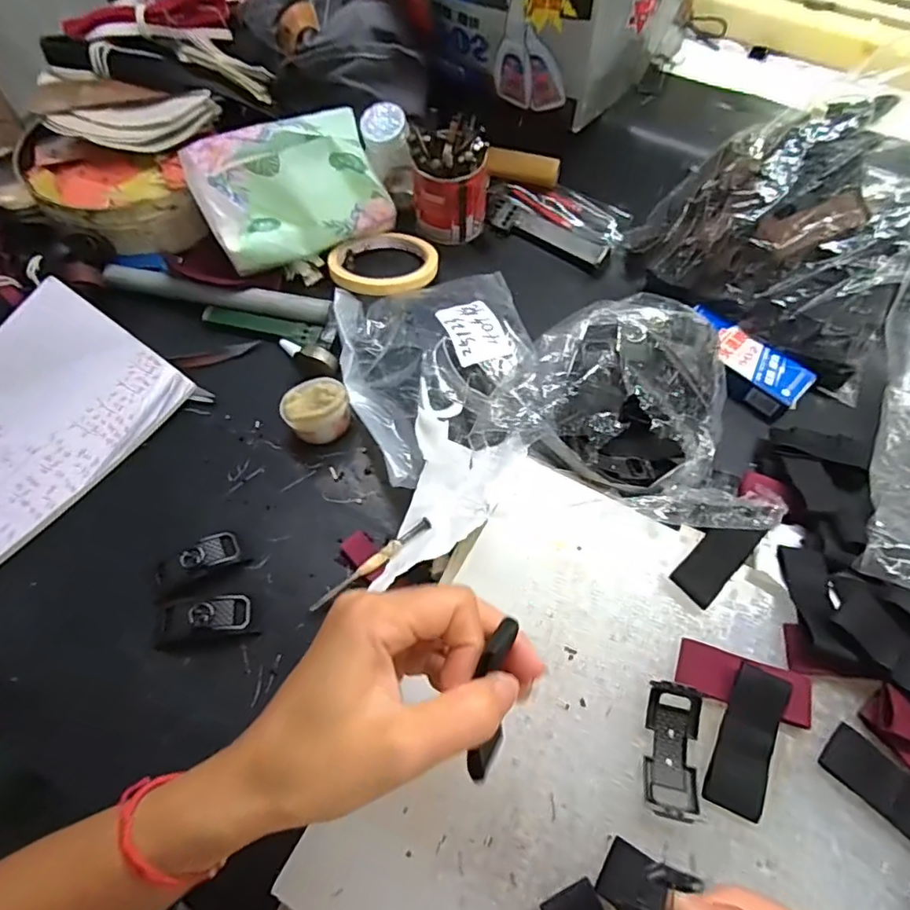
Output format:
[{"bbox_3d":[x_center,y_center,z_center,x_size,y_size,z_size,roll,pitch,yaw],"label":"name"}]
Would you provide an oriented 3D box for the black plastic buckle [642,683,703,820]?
[{"bbox_3d":[0.108,0.144,0.271,0.026,0.013,0.057,12,63,7],"label":"black plastic buckle"}]

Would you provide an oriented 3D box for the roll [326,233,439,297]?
[{"bbox_3d":[-0.064,-0.167,0.476,0.092,0.021,0.092,5,53,-6],"label":"roll"}]

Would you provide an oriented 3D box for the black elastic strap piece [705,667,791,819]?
[{"bbox_3d":[0.145,0.141,0.273,0.026,0.013,0.066,23,64,13],"label":"black elastic strap piece"}]

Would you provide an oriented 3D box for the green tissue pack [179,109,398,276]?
[{"bbox_3d":[-0.135,-0.221,0.464,0.150,0.083,0.082,-25,66,-13],"label":"green tissue pack"}]

